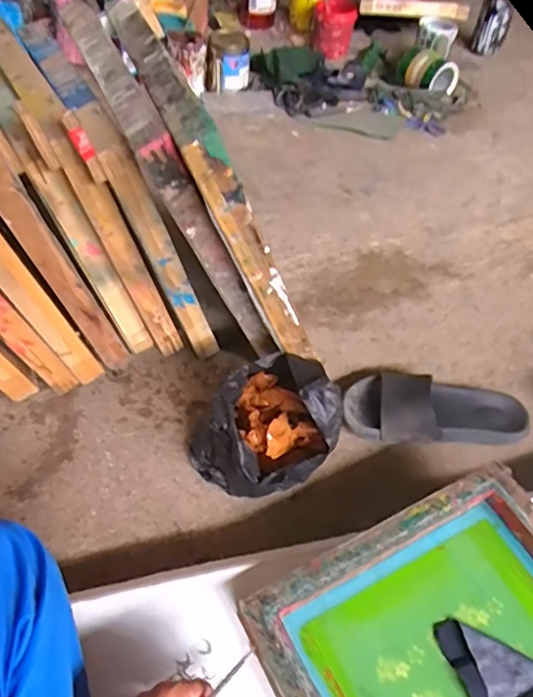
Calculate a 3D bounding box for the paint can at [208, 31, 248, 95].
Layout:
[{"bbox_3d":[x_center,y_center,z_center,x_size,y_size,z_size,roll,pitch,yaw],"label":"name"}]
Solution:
[{"bbox_3d":[-0.099,-0.733,1.458,0.111,0.134,0.099,-2,50,-5],"label":"paint can"}]

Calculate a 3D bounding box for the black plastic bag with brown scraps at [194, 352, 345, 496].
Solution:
[{"bbox_3d":[-0.004,0.100,0.734,0.158,0.180,0.156,-26,56,-23],"label":"black plastic bag with brown scraps"}]

